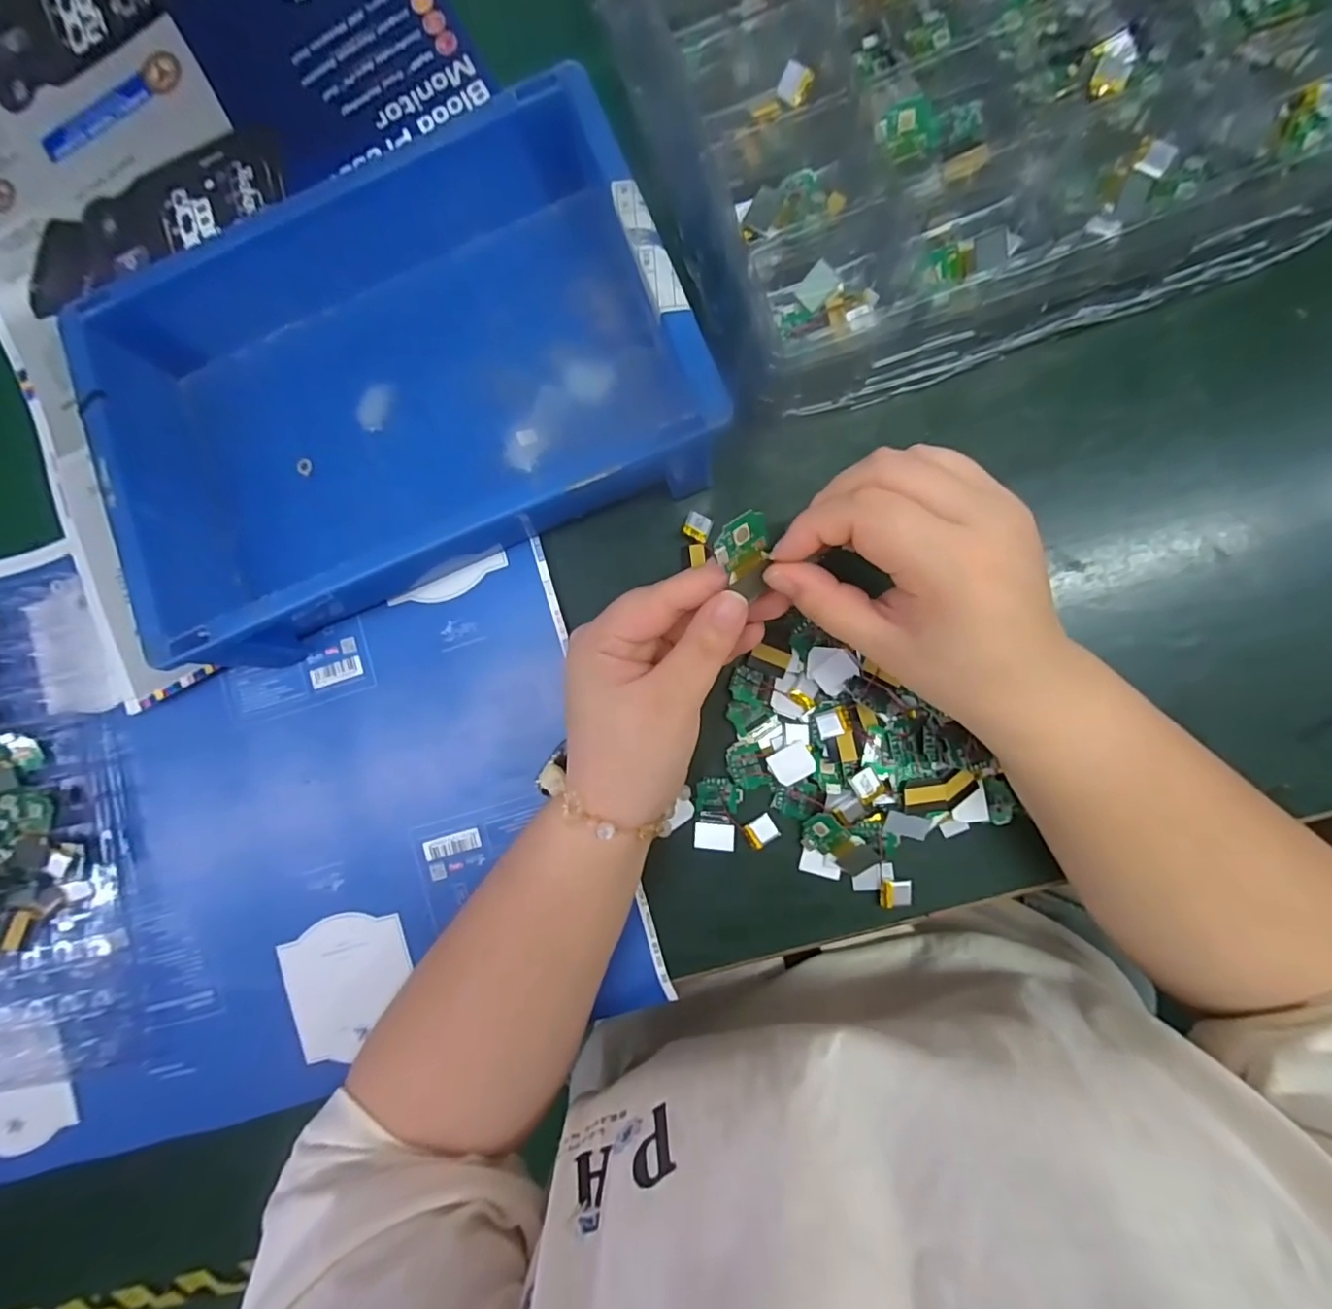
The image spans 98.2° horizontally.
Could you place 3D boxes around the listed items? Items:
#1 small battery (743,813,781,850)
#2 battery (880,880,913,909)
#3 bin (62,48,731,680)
[{"bbox_3d":[0.052,0.096,0.313,0.017,0.004,0.014,-33,84,3],"label":"small battery"},{"bbox_3d":[0.122,0.127,0.307,0.017,0.006,0.014,0,86,6],"label":"battery"},{"bbox_3d":[-0.138,-0.141,0.313,0.315,0.070,0.203,-23,85,4],"label":"bin"}]

